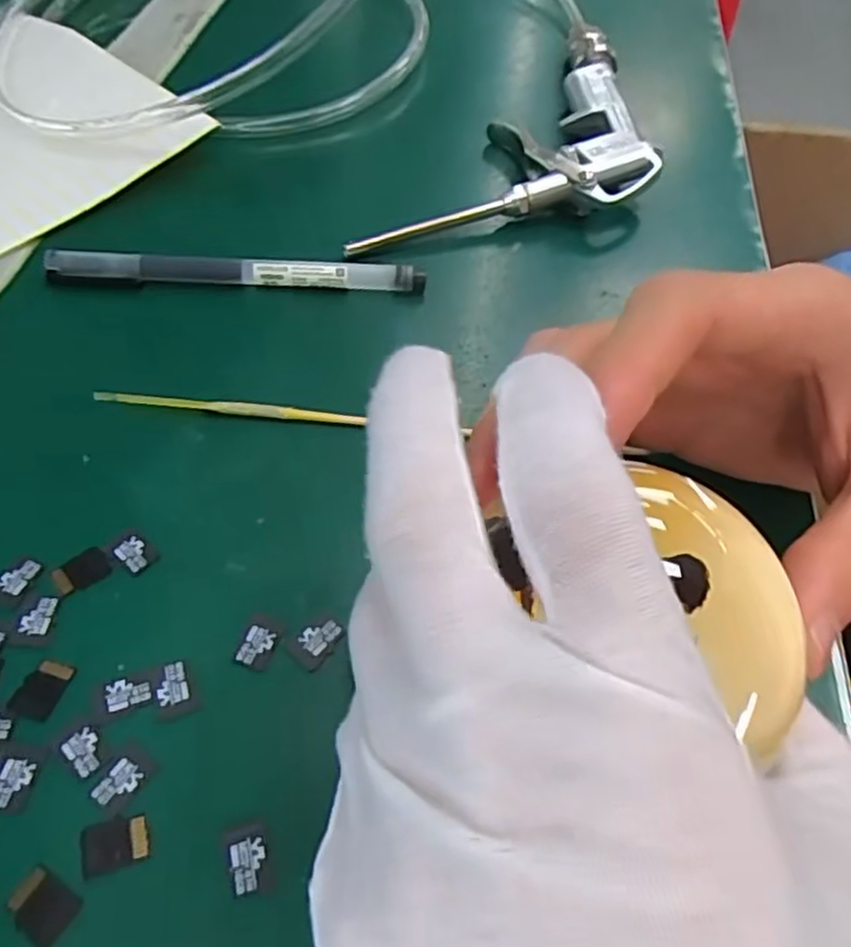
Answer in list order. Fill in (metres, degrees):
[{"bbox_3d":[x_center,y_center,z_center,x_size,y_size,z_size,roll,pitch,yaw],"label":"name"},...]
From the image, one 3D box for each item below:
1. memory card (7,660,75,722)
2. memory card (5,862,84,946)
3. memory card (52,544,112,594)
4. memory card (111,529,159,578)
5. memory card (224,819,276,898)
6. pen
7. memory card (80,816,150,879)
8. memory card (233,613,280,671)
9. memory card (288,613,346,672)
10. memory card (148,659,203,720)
[{"bbox_3d":[-0.101,0.057,0.186,0.011,0.004,0.015,15,55,6],"label":"memory card"},{"bbox_3d":[-0.086,0.098,0.158,0.015,0.004,0.011,27,59,16],"label":"memory card"},{"bbox_3d":[-0.101,0.028,0.207,0.015,0.004,0.012,-26,61,-22],"label":"memory card"},{"bbox_3d":[-0.087,0.024,0.210,0.014,0.004,0.010,37,62,16],"label":"memory card"},{"bbox_3d":[-0.042,0.090,0.166,0.010,0.004,0.015,-11,55,-13],"label":"memory card"},{"bbox_3d":[-0.074,-0.081,0.276,0.144,0.009,0.009,1,55,-3],"label":"pen"},{"bbox_3d":[-0.073,0.087,0.166,0.015,0.004,0.011,-14,56,-11],"label":"memory card"},{"bbox_3d":[-0.047,0.047,0.197,0.010,0.004,0.014,16,60,4],"label":"memory card"},{"bbox_3d":[-0.031,0.047,0.198,0.011,0.004,0.015,37,63,16],"label":"memory card"},{"bbox_3d":[-0.067,0.057,0.188,0.011,0.004,0.016,-16,59,-17],"label":"memory card"}]

